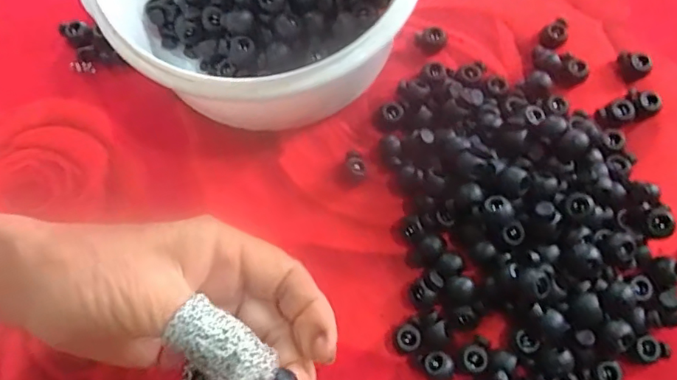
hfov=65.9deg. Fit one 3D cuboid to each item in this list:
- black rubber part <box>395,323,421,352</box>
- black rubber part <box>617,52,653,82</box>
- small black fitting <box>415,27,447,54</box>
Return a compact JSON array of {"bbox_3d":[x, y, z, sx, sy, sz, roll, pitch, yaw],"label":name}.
[{"bbox_3d":[0.035,0.075,0.264,0.012,0.009,0.013,0,73,1],"label":"black rubber part"},{"bbox_3d":[0.170,-0.073,0.300,0.014,0.010,0.017,-19,74,-4],"label":"black rubber part"},{"bbox_3d":[0.056,-0.090,0.310,0.013,0.010,0.015,-33,75,-8],"label":"small black fitting"}]

